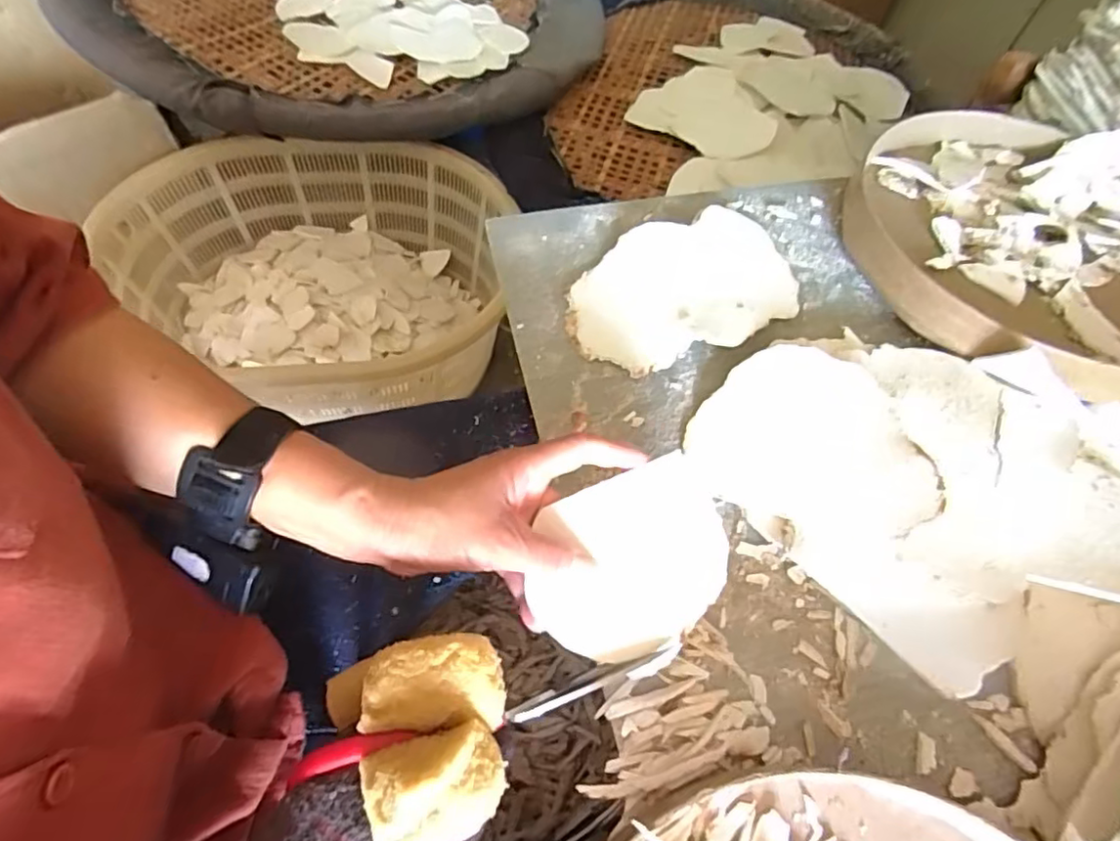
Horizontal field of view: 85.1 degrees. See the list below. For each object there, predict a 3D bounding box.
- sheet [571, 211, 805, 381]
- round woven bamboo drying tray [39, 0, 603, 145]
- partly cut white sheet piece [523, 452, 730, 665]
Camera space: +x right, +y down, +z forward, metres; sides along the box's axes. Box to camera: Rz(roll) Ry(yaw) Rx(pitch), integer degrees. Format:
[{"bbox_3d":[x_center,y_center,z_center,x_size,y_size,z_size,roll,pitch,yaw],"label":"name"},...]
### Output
[{"bbox_3d":[0.096,-0.106,0.481,0.190,0.015,0.124,-19,64,-14],"label":"sheet"},{"bbox_3d":[-0.396,-0.823,1.101,0.866,0.144,0.901,0,62,0],"label":"round woven bamboo drying tray"},{"bbox_3d":[0.040,0.077,0.335,0.111,0.006,0.091,-23,79,-12],"label":"partly cut white sheet piece"}]

